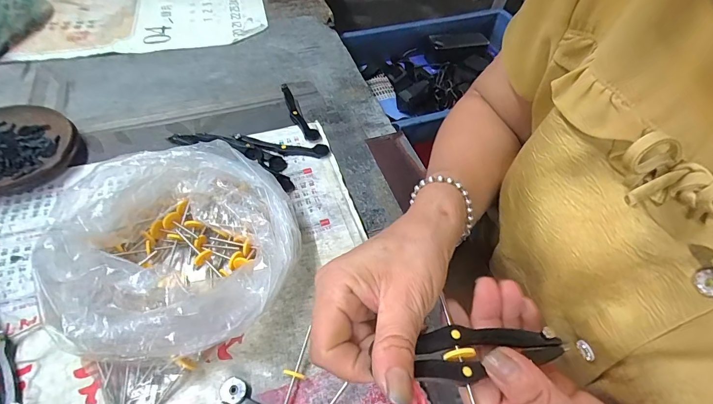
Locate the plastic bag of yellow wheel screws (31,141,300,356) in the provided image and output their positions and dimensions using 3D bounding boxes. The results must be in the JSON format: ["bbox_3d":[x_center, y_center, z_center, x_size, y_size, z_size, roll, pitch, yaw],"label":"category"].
[{"bbox_3d":[-0.136,0.037,0.297,0.168,0.074,0.163,-18,55,-15],"label":"plastic bag of yellow wheel screws"}]

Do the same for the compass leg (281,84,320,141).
[{"bbox_3d":[-0.075,-0.112,0.458,0.020,0.006,0.111,-22,57,-18],"label":"compass leg"}]

